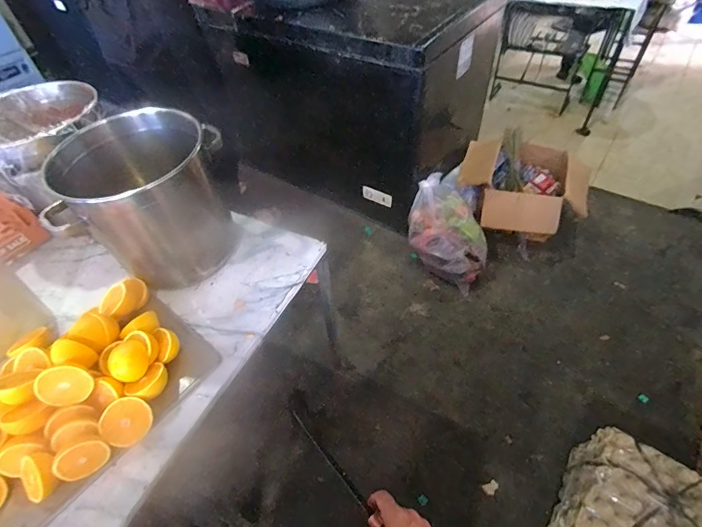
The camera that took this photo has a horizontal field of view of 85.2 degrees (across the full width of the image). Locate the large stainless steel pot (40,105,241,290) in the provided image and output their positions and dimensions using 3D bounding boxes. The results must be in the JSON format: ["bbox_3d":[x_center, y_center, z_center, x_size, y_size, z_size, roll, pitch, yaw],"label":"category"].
[{"bbox_3d":[-0.453,-0.132,0.888,0.331,0.305,0.278,-11,49,-4],"label":"large stainless steel pot"}]

